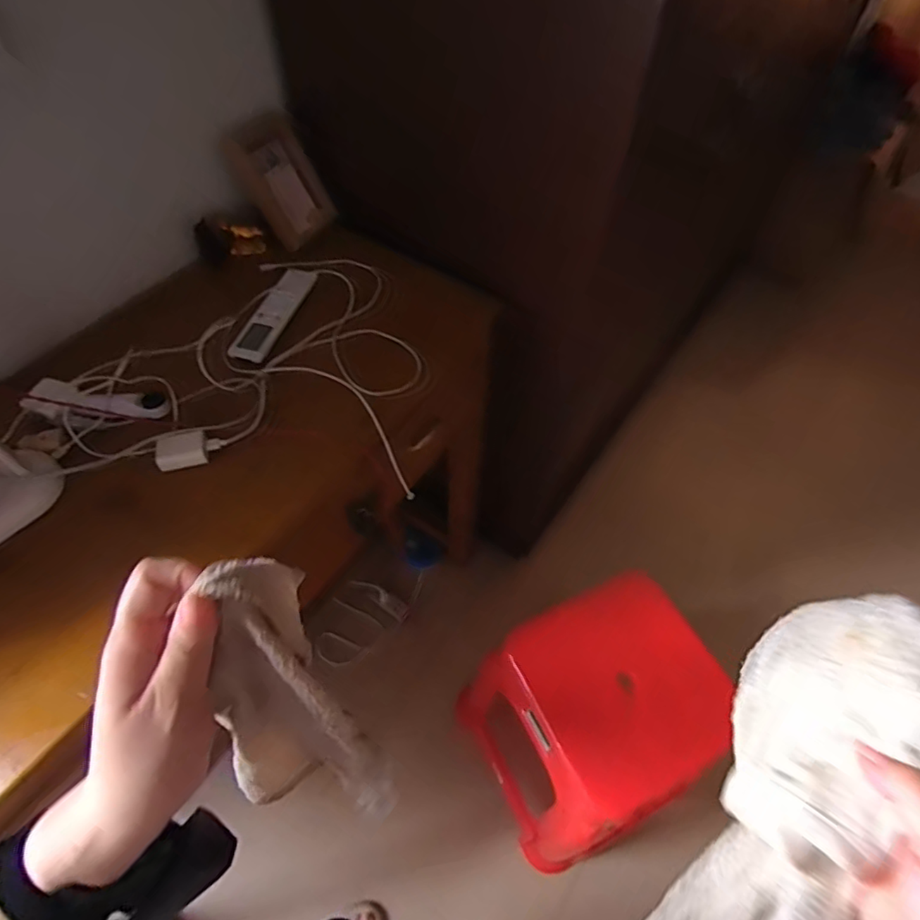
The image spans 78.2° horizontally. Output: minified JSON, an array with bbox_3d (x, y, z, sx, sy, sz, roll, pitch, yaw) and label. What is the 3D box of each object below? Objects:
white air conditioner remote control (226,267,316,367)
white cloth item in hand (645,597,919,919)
[{"bbox_3d":[-0.263,-0.213,0.812,0.049,0.016,0.192,12,56,9],"label":"white air conditioner remote control"},{"bbox_3d":[0.173,0.222,0.320,0.060,0.320,0.086,15,22,10],"label":"white cloth item in hand"}]

